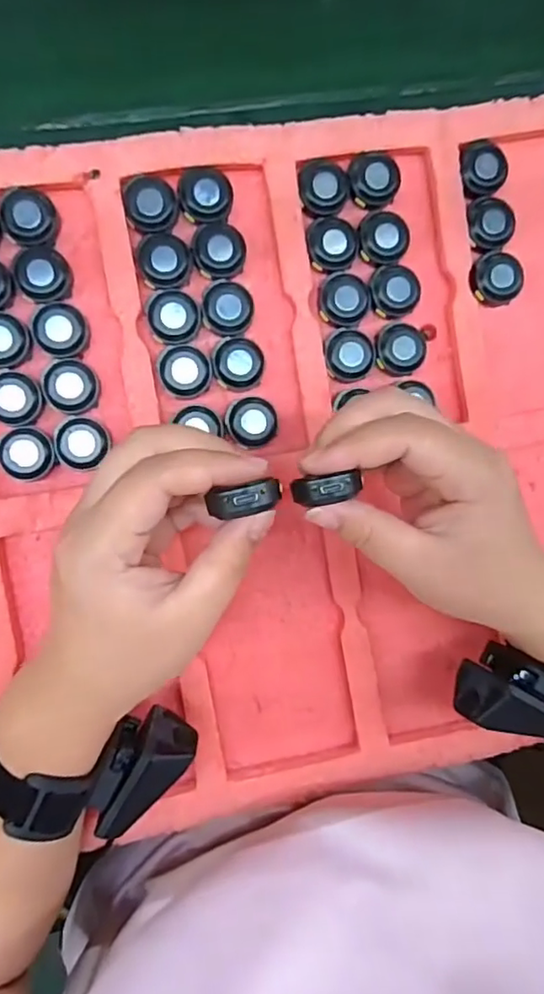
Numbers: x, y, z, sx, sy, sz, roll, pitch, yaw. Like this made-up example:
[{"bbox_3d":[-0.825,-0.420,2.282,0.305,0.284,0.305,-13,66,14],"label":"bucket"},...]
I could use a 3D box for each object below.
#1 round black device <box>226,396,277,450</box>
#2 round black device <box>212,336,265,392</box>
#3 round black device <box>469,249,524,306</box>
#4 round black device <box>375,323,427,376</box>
[{"bbox_3d":[-0.012,-0.042,0.333,0.029,0.012,0.028,0,93,-7],"label":"round black device"},{"bbox_3d":[-0.019,-0.076,0.333,0.029,0.009,0.029,0,93,-7],"label":"round black device"},{"bbox_3d":[0.136,-0.132,0.349,0.036,0.007,0.031,-44,97,-3],"label":"round black device"},{"bbox_3d":[0.076,-0.090,0.343,0.029,0.009,0.033,11,92,-8],"label":"round black device"}]

